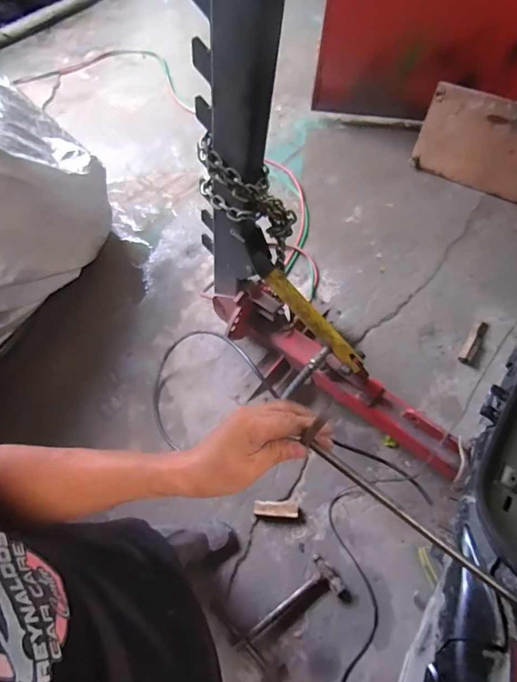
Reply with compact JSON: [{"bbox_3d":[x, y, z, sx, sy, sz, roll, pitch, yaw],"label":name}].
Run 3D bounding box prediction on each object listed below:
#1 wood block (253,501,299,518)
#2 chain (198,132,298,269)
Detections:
[{"bbox_3d":[0.057,0.547,1.307,0.143,0.051,0.051,1,60,0],"label":"wood block"},{"bbox_3d":[-0.018,-0.335,1.055,0.190,0.411,0.096,-13,50,43],"label":"chain"}]

